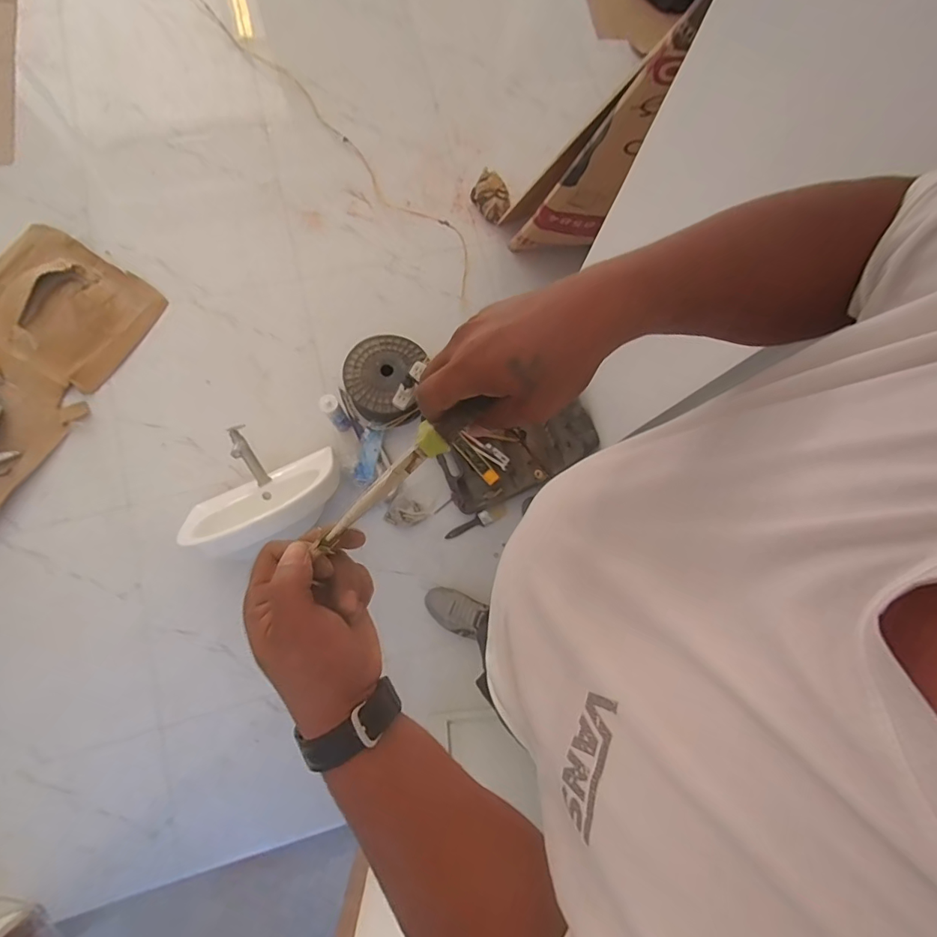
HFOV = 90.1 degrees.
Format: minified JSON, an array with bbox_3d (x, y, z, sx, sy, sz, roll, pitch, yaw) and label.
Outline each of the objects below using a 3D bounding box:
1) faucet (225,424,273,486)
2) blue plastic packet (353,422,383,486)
[{"bbox_3d":[-0.592,-0.028,1.256,0.042,0.120,0.170,-23,119,-7],"label":"faucet"},{"bbox_3d":[-0.290,-0.047,1.363,0.061,0.020,0.173,6,79,-3],"label":"blue plastic packet"}]

